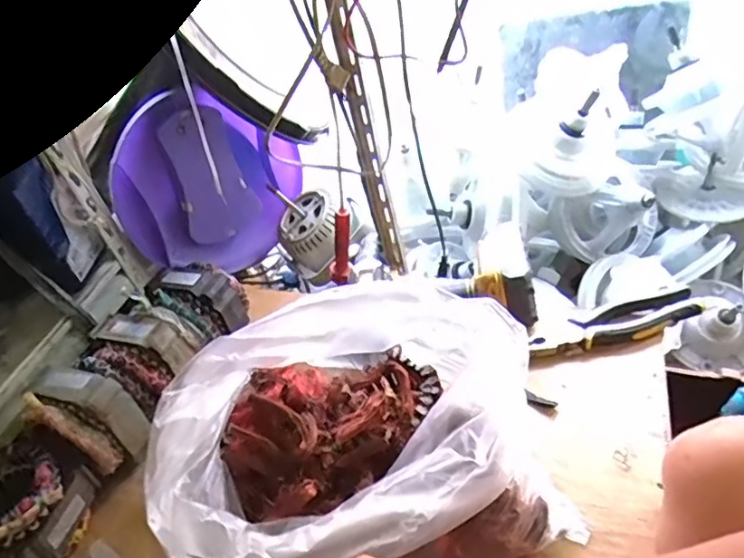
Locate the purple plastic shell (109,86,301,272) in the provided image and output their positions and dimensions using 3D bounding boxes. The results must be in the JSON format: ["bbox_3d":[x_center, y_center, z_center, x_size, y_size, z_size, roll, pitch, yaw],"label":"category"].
[{"bbox_3d":[-0.225,-0.129,0.783,0.252,0.253,0.049,-30,41,-18],"label":"purple plastic shell"}]

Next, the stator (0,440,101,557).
[{"bbox_3d":[-0.330,0.216,0.516,0.107,0.074,0.103,-9,39,7],"label":"stator"}]

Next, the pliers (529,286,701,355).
[{"bbox_3d":[0.256,0.046,0.590,0.176,0.028,0.058,-21,40,-8],"label":"pliers"}]

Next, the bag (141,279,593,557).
[{"bbox_3d":[-0.011,0.125,0.446,0.294,0.152,0.202,-18,39,-4],"label":"bag"}]

